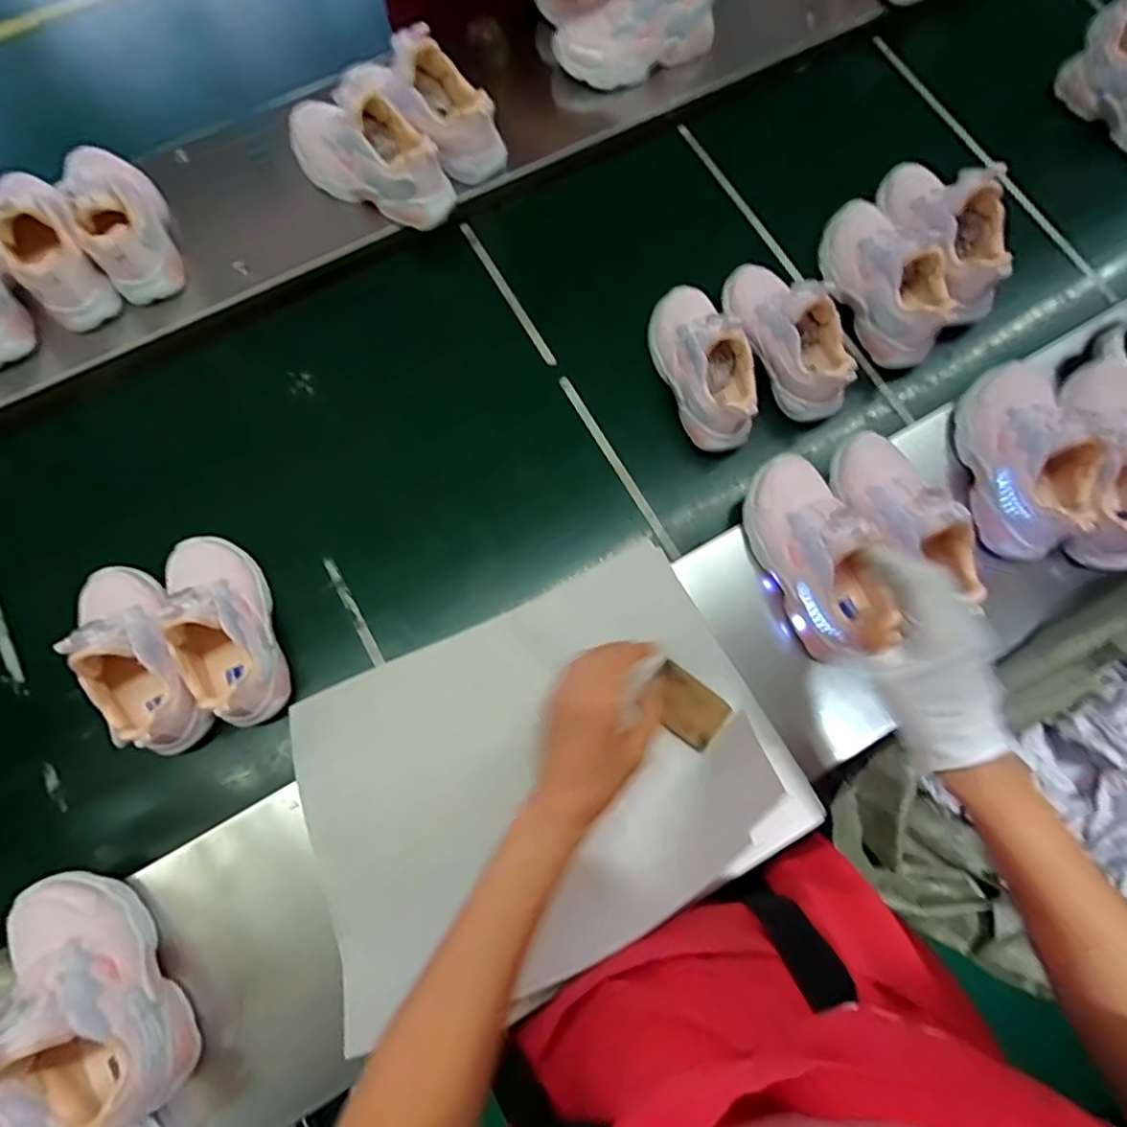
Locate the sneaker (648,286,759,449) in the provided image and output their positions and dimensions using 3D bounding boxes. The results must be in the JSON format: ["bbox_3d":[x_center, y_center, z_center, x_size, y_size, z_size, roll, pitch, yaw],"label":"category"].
[{"bbox_3d":[0.154,-0.225,0.667,0.084,0.101,0.192,-21,77,-7],"label":"sneaker"}]

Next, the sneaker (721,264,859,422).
[{"bbox_3d":[0.248,-0.258,0.671,0.073,0.094,0.190,-25,78,-8],"label":"sneaker"}]

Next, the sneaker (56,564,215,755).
[{"bbox_3d":[-0.394,0.076,0.559,0.079,0.089,0.193,-32,79,-10],"label":"sneaker"}]

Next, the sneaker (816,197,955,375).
[{"bbox_3d":[0.367,-0.330,0.700,0.076,0.096,0.199,-21,77,-7],"label":"sneaker"}]

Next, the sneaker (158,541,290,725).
[{"bbox_3d":[-0.321,0.053,0.577,0.075,0.095,0.192,-23,77,-8],"label":"sneaker"}]

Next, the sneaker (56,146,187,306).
[{"bbox_3d":[-0.479,-0.384,0.664,0.073,0.079,0.203,-21,77,-7],"label":"sneaker"}]

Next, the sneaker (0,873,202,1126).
[{"bbox_3d":[-0.364,0.328,0.466,0.075,0.107,0.193,-38,80,-11],"label":"sneaker"}]

